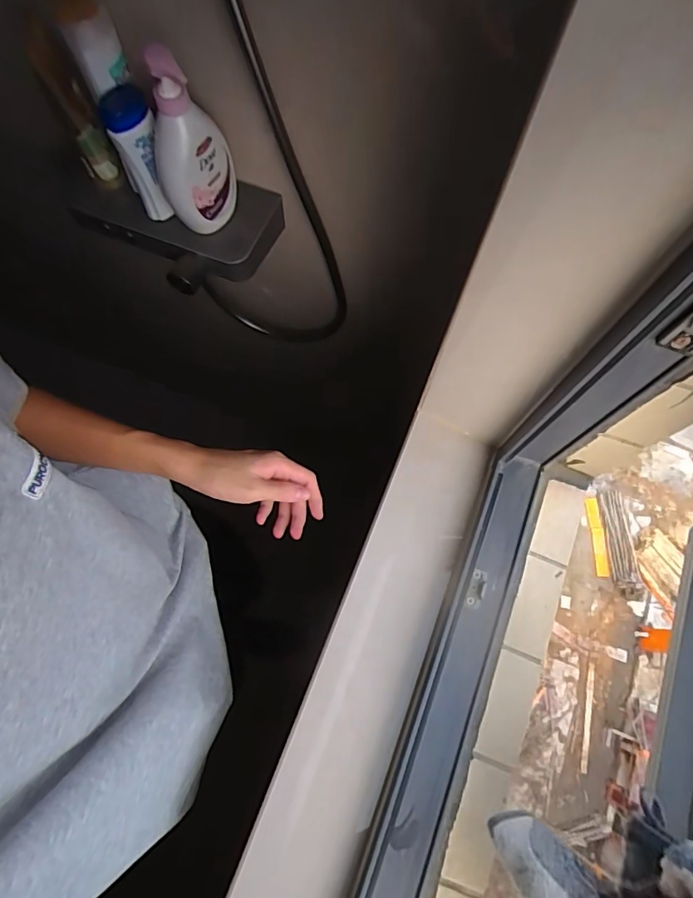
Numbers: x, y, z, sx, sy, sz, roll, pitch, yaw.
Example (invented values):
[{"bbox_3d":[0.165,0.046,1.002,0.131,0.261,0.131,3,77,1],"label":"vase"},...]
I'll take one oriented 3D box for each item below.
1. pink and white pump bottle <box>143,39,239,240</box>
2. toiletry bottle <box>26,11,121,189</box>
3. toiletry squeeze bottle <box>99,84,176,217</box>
[{"bbox_3d":[-0.191,-0.365,0.589,0.062,0.224,0.087,28,73,8],"label":"pink and white pump bottle"},{"bbox_3d":[-0.342,-0.419,0.618,0.046,0.189,0.035,-26,73,-9],"label":"toiletry bottle"},{"bbox_3d":[-0.255,-0.366,0.616,0.052,0.143,0.051,-21,73,-8],"label":"toiletry squeeze bottle"}]

